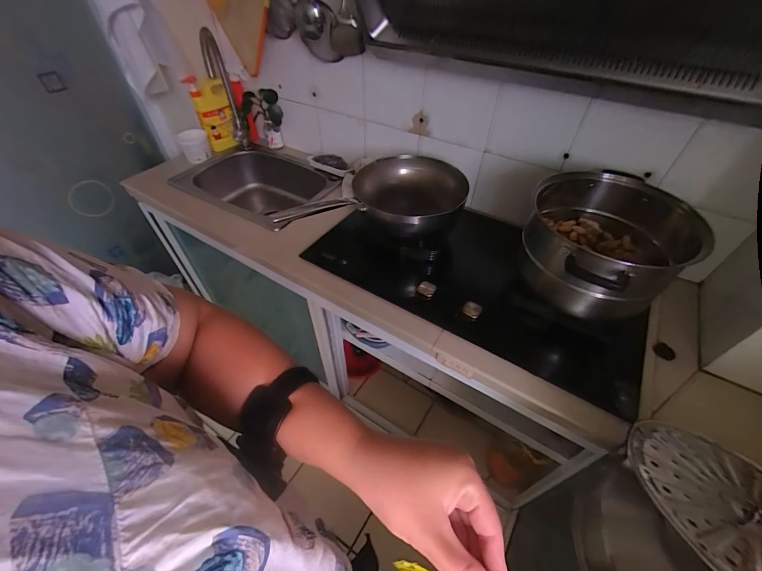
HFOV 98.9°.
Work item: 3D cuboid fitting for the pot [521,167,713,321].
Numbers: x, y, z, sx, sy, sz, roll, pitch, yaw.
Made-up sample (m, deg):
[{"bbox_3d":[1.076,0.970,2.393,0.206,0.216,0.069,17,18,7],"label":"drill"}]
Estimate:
[{"bbox_3d":[0.451,-0.075,0.673,0.278,0.175,0.338,9,45,9],"label":"pot"}]

